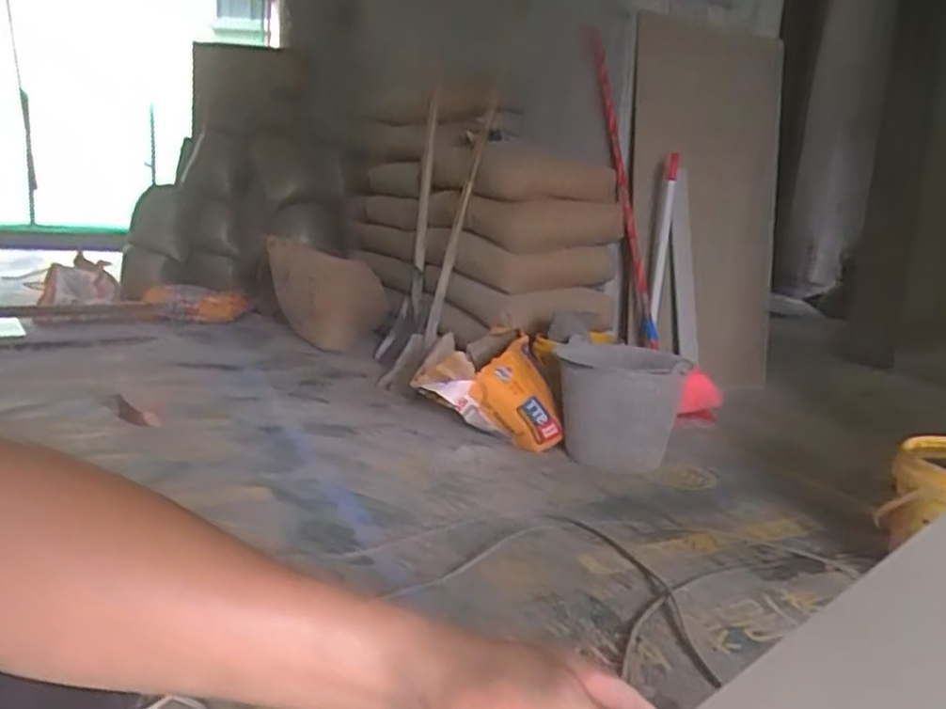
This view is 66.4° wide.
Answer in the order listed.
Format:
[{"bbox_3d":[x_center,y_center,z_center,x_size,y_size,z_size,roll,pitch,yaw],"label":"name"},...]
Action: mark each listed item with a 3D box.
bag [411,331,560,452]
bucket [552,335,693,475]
[{"bbox_3d":[0.034,0.099,1.837,0.358,0.223,0.203,2,12,-3],"label":"bag"},{"bbox_3d":[0.345,0.126,1.764,0.291,0.256,0.308,3,12,2],"label":"bucket"}]

